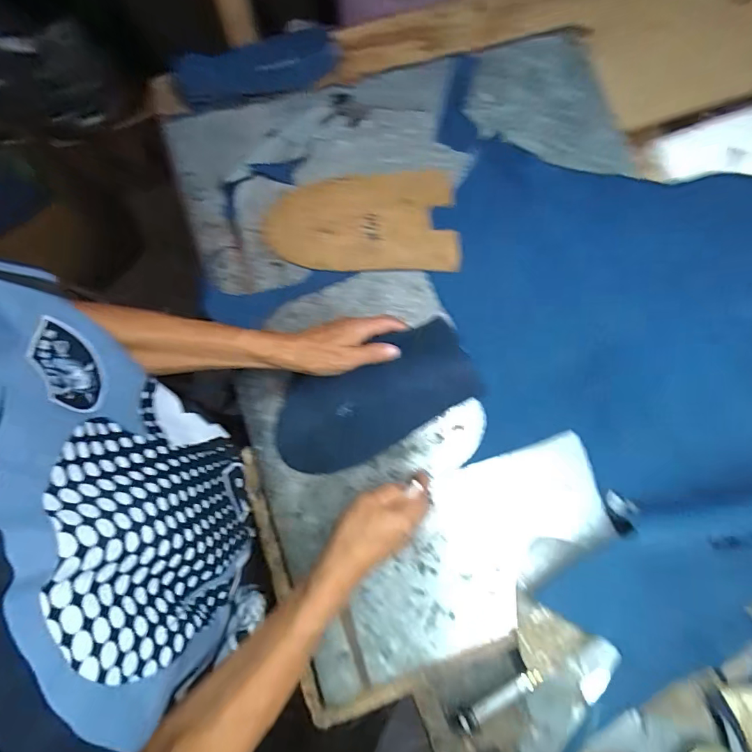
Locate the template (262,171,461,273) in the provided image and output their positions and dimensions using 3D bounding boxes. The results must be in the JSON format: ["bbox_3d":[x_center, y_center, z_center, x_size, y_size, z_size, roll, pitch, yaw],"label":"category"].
[{"bbox_3d":[-0.018,-0.209,0.609,0.249,0.010,0.139,0,80,3],"label":"template"}]

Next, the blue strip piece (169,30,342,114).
[{"bbox_3d":[-0.167,-0.432,0.637,0.228,0.016,0.094,-15,80,0],"label":"blue strip piece"}]

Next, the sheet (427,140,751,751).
[{"bbox_3d":[0.445,0.025,0.568,0.639,0.137,0.717,-7,80,-1],"label":"sheet"}]

